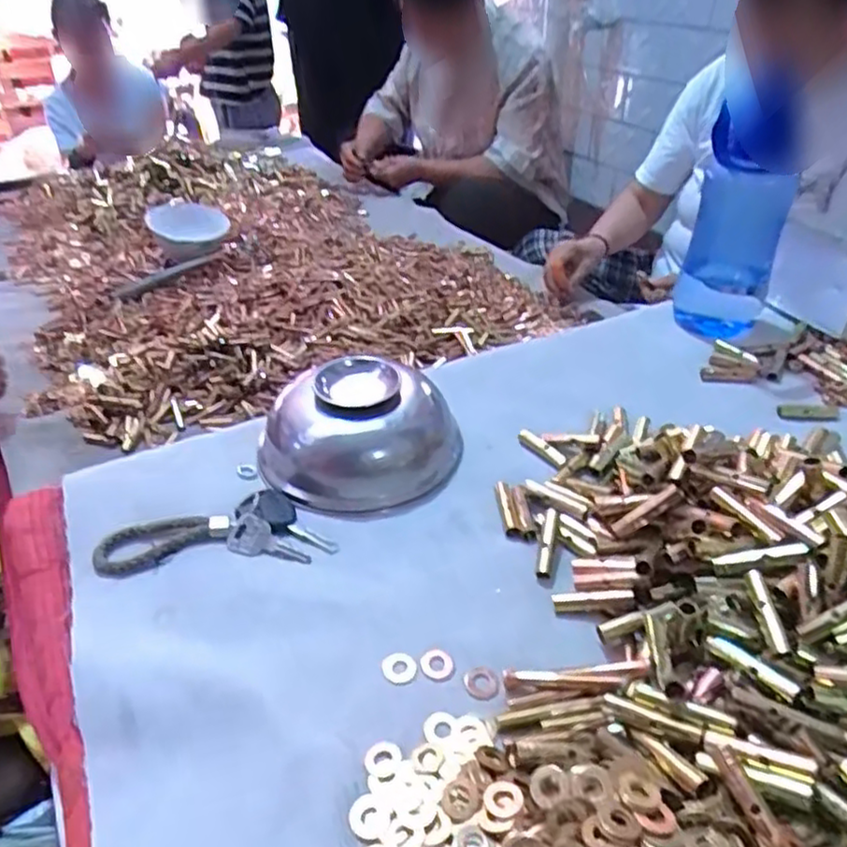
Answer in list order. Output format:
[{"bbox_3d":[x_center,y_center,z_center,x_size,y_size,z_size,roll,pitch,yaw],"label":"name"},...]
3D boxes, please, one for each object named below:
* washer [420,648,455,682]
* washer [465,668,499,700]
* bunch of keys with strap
[{"bbox_3d":[0.007,0.124,0.350,0.017,0.004,0.017,0,35,0],"label":"washer"},{"bbox_3d":[0.029,0.131,0.343,0.017,0.004,0.016,4,35,6],"label":"washer"},{"bbox_3d":[-0.125,0.062,0.416,0.135,0.010,0.060,-2,35,-2],"label":"bunch of keys with strap"}]

